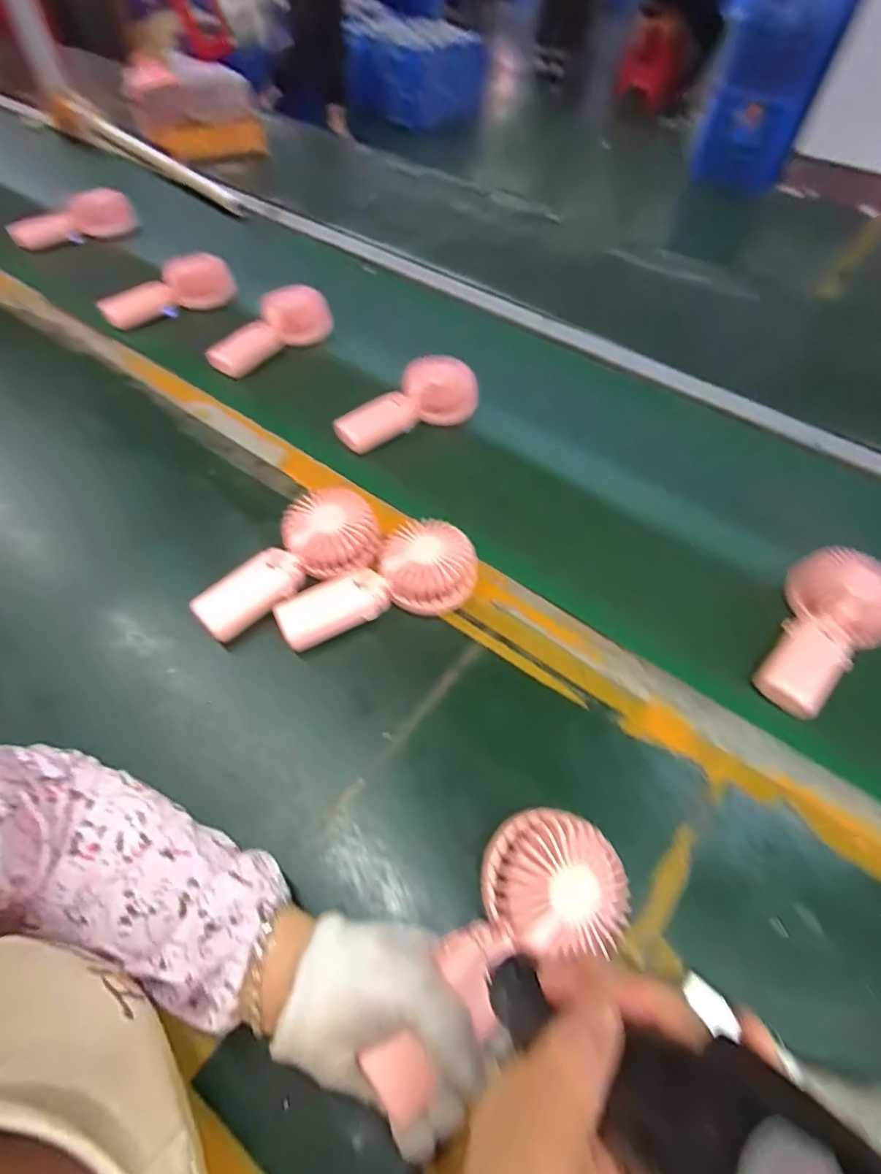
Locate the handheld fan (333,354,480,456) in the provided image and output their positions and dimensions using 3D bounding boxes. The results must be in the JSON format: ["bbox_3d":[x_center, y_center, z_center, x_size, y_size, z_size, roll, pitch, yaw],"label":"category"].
[{"bbox_3d":[-0.044,-0.227,0.642,0.179,0.049,0.073,-22,59,-16],"label":"handheld fan"}]

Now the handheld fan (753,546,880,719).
[{"bbox_3d":[0.348,0.036,0.475,0.089,0.037,0.173,40,67,20],"label":"handheld fan"}]

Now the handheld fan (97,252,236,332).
[{"bbox_3d":[-0.398,-0.432,0.776,0.186,0.066,0.040,-20,58,-15],"label":"handheld fan"}]

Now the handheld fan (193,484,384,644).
[{"bbox_3d":[-0.146,-0.030,0.495,0.180,0.043,0.082,-28,60,-20],"label":"handheld fan"}]

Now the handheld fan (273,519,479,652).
[{"bbox_3d":[-0.059,-0.008,0.485,0.183,0.040,0.085,-14,56,-12],"label":"handheld fan"}]

